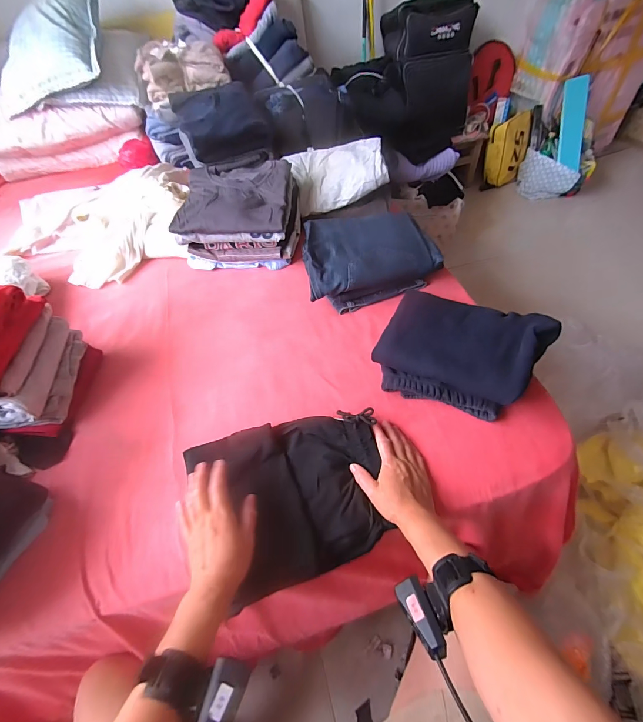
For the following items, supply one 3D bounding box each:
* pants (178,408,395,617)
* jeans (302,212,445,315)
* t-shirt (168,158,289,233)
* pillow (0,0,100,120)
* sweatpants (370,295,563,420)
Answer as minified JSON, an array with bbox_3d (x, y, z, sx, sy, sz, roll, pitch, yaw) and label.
[{"bbox_3d":[-0.037,0.191,0.515,0.280,0.050,0.221,-20,54,-9],"label":"pants"},{"bbox_3d":[0.097,-0.236,0.776,0.279,0.104,0.202,-14,53,-4],"label":"jeans"},{"bbox_3d":[-0.207,-0.389,0.822,0.259,0.046,0.228,-1,53,5],"label":"t-shirt"},{"bbox_3d":[-0.886,-1.037,1.138,0.333,0.202,0.419,-15,54,-5],"label":"pillow"},{"bbox_3d":[0.241,-0.028,0.603,0.269,0.082,0.210,15,56,16],"label":"sweatpants"}]

